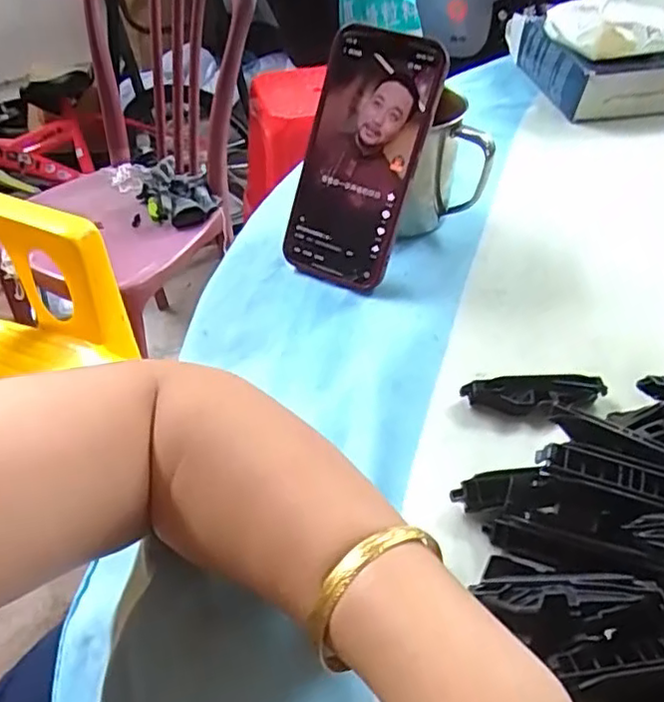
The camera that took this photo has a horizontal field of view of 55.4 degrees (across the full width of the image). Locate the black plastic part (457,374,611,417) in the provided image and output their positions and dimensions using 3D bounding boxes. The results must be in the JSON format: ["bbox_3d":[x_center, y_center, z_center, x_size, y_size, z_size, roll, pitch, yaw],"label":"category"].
[{"bbox_3d":[0.116,0.024,0.357,0.080,0.019,0.014,-3,44,-4],"label":"black plastic part"}]

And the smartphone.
[{"bbox_3d":[0.018,-0.126,0.418,0.075,0.158,0.014,25,19,23],"label":"smartphone"}]

